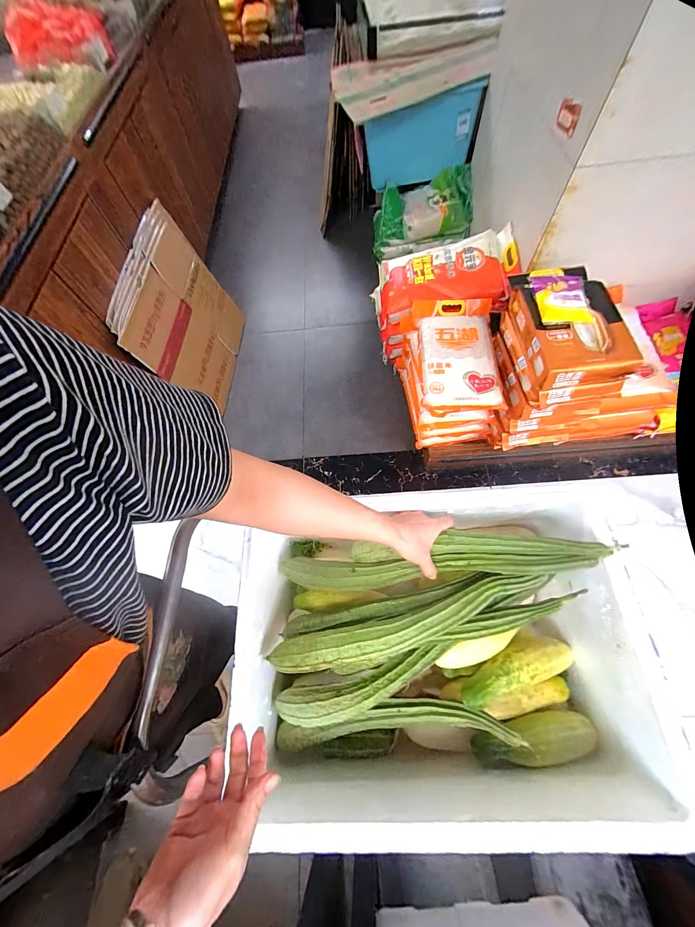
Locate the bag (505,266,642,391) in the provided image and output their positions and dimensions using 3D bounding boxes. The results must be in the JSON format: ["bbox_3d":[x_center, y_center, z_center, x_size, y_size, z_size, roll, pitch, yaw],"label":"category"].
[{"bbox_3d":[0.662,-0.426,0.965,0.246,0.098,0.421,-5,66,1],"label":"bag"}]

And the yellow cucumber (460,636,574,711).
[{"bbox_3d":[0.281,0.347,0.535,0.216,0.047,0.070,-10,65,-20],"label":"yellow cucumber"}]

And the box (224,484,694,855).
[{"bbox_3d":[0.139,0.284,0.525,0.595,0.216,0.431,-2,67,2],"label":"box"}]

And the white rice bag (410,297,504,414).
[{"bbox_3d":[0.383,-0.391,1.098,0.270,0.067,0.452,0,67,3],"label":"white rice bag"}]

